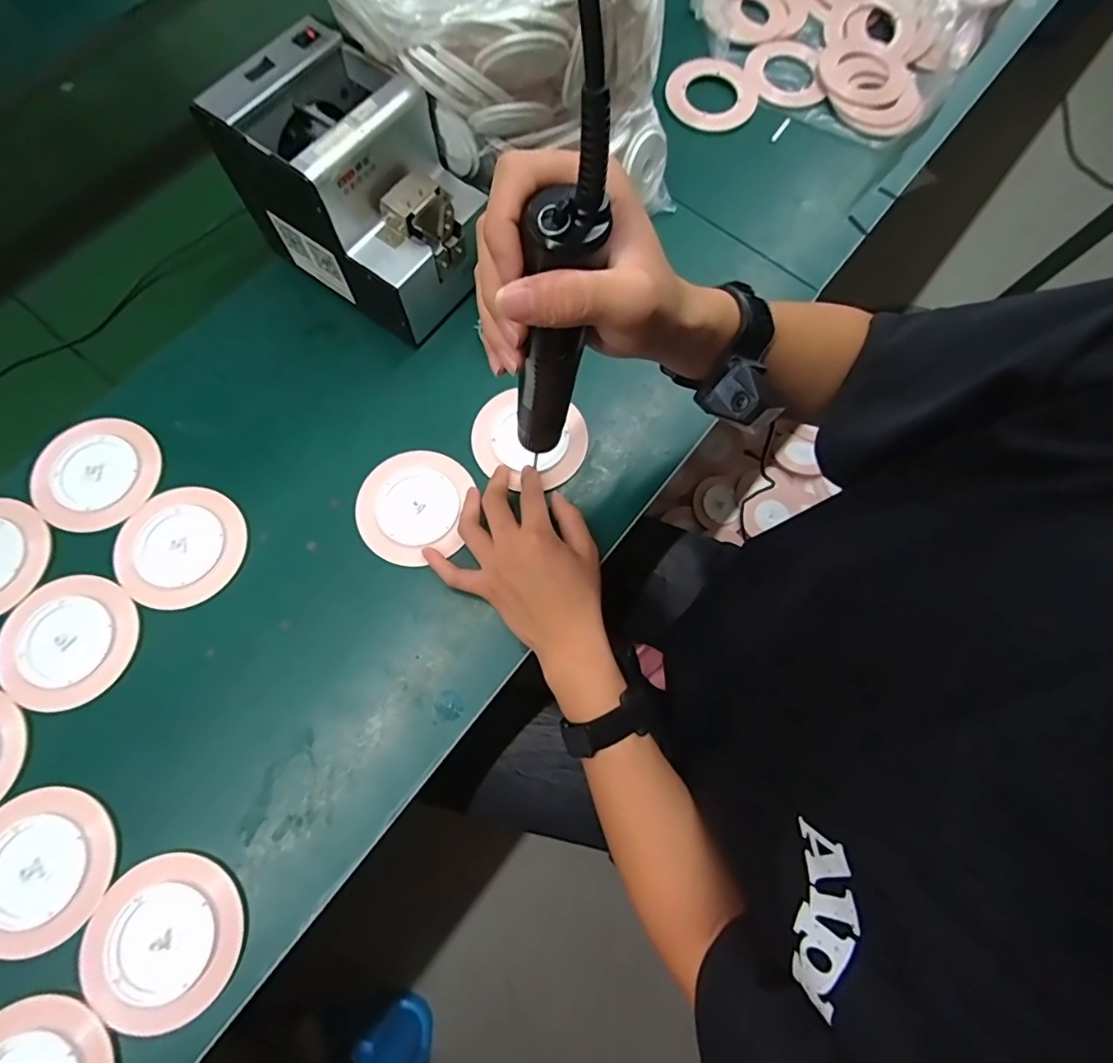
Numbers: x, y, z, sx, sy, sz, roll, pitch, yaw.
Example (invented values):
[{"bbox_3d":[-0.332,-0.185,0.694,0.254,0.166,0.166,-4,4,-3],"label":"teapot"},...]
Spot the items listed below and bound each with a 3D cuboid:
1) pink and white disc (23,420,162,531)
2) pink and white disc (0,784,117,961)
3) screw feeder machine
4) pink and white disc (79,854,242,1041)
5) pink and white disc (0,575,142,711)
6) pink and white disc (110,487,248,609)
[{"bbox_3d":[-0.390,-0.048,0.446,0.099,0.008,0.090,0,72,-1],"label":"pink and white disc"},{"bbox_3d":[-0.359,0.234,0.364,0.097,0.004,0.097,40,75,10],"label":"pink and white disc"},{"bbox_3d":[-0.159,-0.286,0.455,0.161,0.151,0.127,34,74,9],"label":"screw feeder machine"},{"bbox_3d":[-0.265,0.275,0.355,0.098,0.004,0.098,0,72,-1],"label":"pink and white disc"},{"bbox_3d":[-0.380,0.084,0.410,0.102,0.004,0.097,0,72,-1],"label":"pink and white disc"},{"bbox_3d":[-0.309,0.013,0.433,0.100,0.006,0.094,0,72,-1],"label":"pink and white disc"}]

